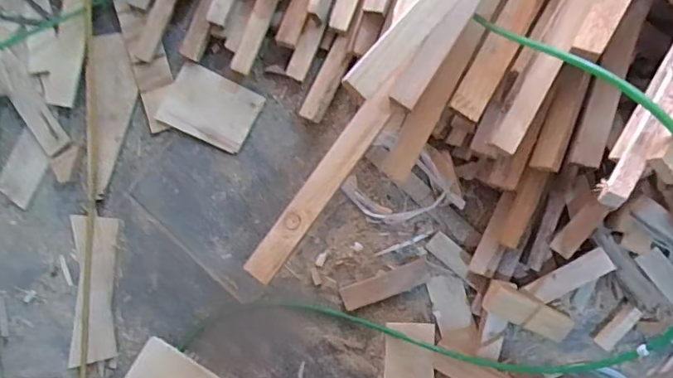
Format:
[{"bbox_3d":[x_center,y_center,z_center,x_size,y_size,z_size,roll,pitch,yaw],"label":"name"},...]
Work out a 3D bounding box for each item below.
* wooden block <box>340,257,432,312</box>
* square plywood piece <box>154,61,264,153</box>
[{"bbox_3d":[0.081,0.157,0.822,0.147,0.015,0.039,-22,83,4],"label":"wooden block"},{"bbox_3d":[-0.219,-0.141,0.872,0.157,0.006,0.112,27,89,8],"label":"square plywood piece"}]

